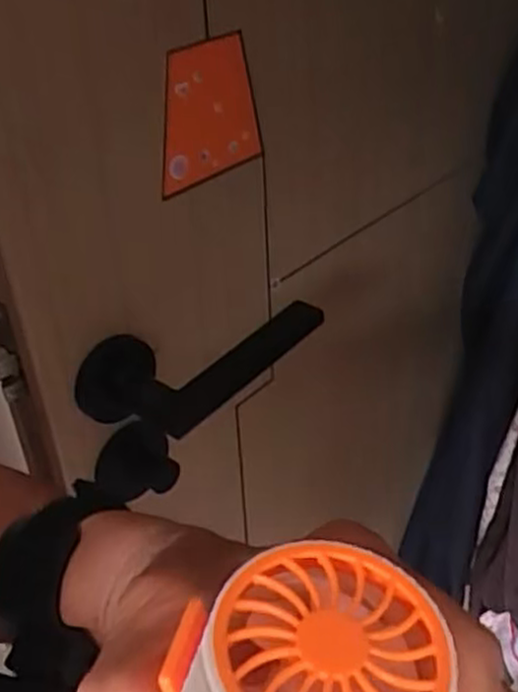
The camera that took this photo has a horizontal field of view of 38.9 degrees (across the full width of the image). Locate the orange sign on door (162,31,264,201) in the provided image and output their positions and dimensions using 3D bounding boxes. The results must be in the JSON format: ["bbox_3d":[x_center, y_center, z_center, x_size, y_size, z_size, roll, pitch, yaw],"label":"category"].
[{"bbox_3d":[-0.025,-0.130,0.407,0.009,0.076,0.077,31,46,32],"label":"orange sign on door"}]

